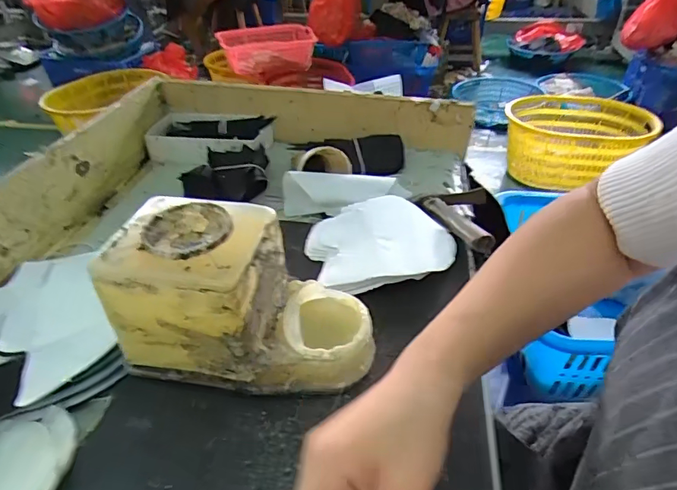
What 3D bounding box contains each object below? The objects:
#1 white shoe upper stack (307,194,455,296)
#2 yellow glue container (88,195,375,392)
[{"bbox_3d":[0.044,-0.009,0.517,0.152,0.023,0.149,-10,41,-15],"label":"white shoe upper stack"},{"bbox_3d":[-0.073,0.043,0.378,0.199,0.122,0.108,6,39,8],"label":"yellow glue container"}]

